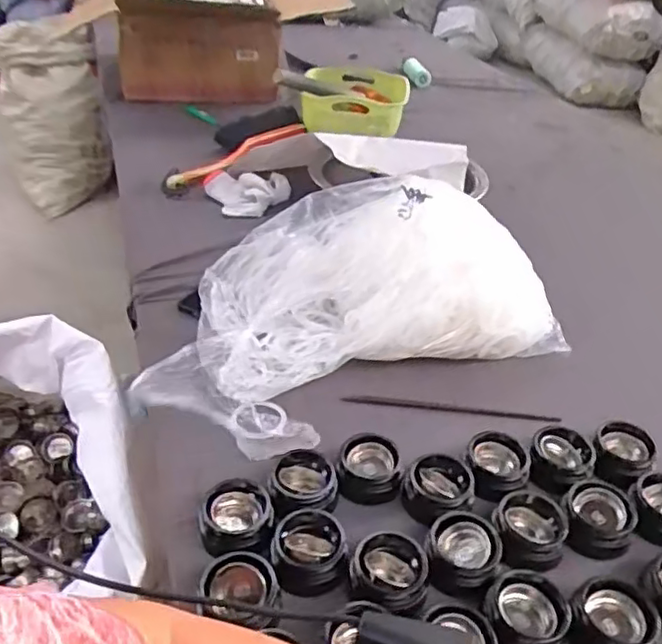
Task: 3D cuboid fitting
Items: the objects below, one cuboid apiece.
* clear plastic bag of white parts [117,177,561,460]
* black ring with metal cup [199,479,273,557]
[{"bbox_3d":[0.010,-0.040,0.727,0.458,0.156,0.294,-18,42,-29],"label":"clear plastic bag of white parts"},{"bbox_3d":[-0.085,0.177,0.561,0.059,0.029,0.072,10,36,6],"label":"black ring with metal cup"}]

